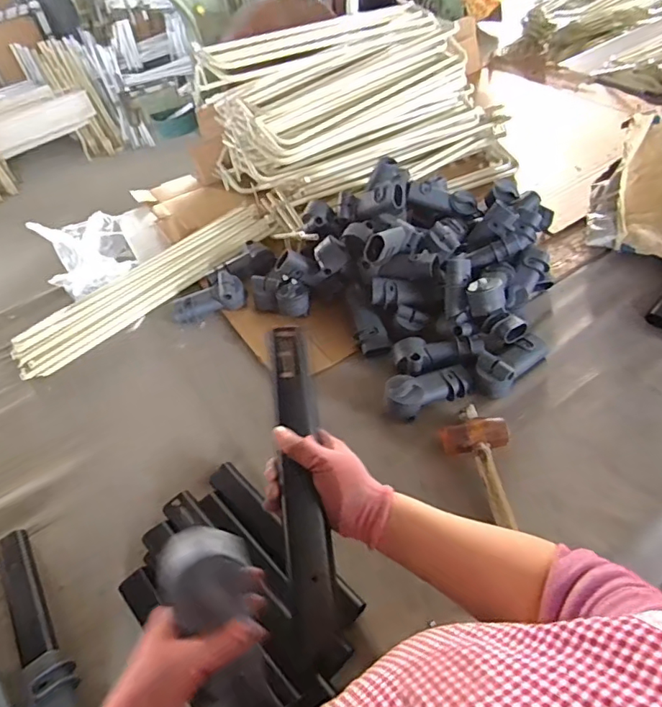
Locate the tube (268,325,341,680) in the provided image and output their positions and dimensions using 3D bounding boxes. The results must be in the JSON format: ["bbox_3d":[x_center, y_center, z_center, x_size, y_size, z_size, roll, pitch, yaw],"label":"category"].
[{"bbox_3d":[-0.030,0.131,0.521,0.043,0.017,0.338,-8,70,0],"label":"tube"}]

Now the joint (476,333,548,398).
[{"bbox_3d":[0.330,0.015,0.920,0.165,0.057,0.067,-35,53,-22],"label":"joint"}]

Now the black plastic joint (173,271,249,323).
[{"bbox_3d":[-0.269,-0.118,1.111,0.165,0.066,0.062,-23,42,2],"label":"black plastic joint"}]

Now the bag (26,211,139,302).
[{"bbox_3d":[-0.577,-0.242,1.200,0.212,0.176,0.135,-25,50,-14],"label":"bag"}]

